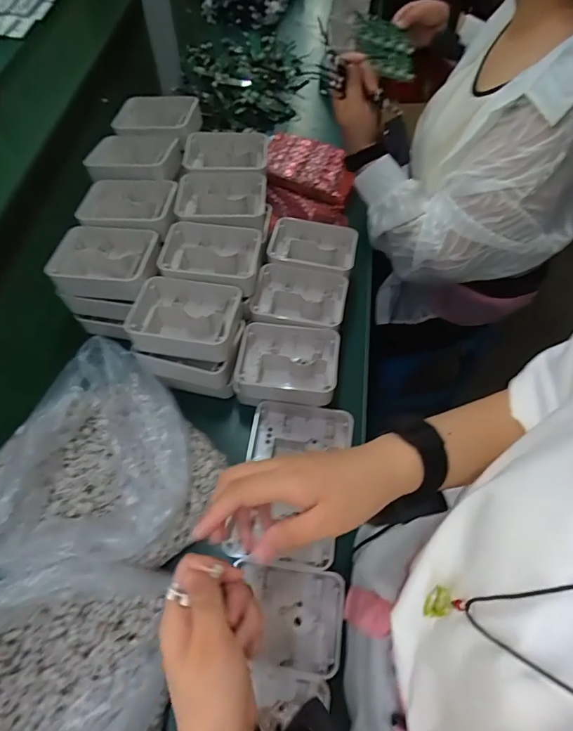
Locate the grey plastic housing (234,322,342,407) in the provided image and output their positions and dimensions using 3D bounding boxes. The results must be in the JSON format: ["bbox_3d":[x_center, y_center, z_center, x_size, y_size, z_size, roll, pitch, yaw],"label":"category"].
[{"bbox_3d":[0.001,-0.001,0.569,0.134,0.046,0.101,6,62,2],"label":"grey plastic housing"}]

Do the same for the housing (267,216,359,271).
[{"bbox_3d":[0.040,-0.179,0.663,0.134,0.042,0.098,10,63,4],"label":"housing"}]

